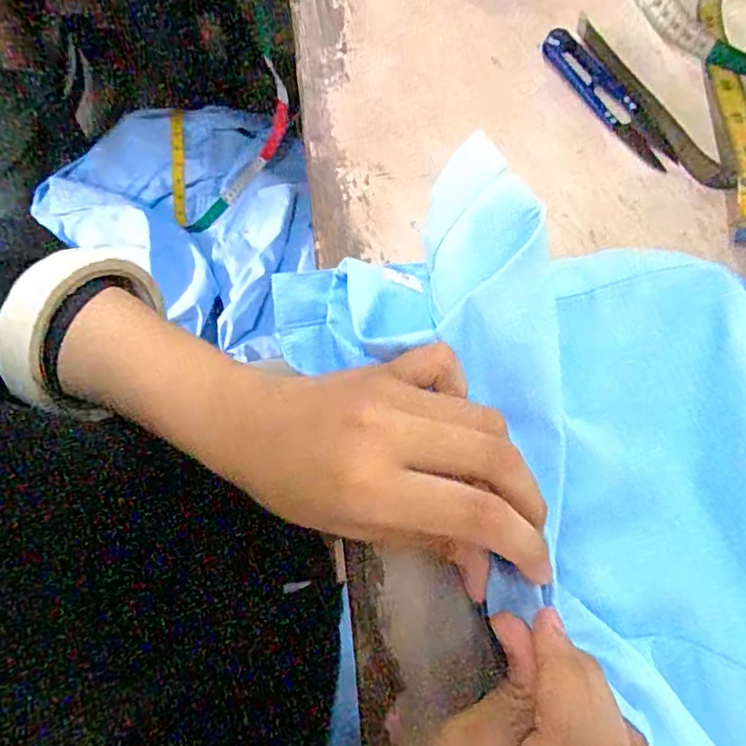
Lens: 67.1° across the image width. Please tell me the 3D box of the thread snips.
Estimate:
[{"bbox_3d":[0.142,-0.165,0.334,0.022,0.009,0.103,-40,82,-8],"label":"thread snips"}]

